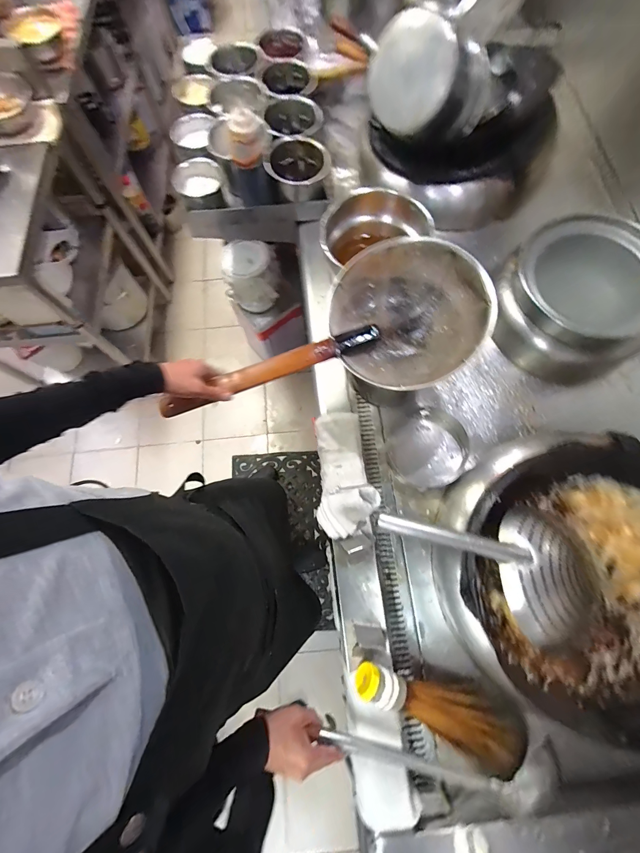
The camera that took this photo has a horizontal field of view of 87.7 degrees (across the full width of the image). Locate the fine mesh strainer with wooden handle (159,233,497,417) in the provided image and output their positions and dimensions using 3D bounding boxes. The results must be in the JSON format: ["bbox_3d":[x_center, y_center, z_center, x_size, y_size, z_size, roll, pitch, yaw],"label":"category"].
[{"bbox_3d":[0.018,-0.140,0.608,0.585,0.095,0.269,-26,75,-5],"label":"fine mesh strainer with wooden handle"}]

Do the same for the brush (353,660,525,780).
[{"bbox_3d":[0.211,0.499,0.585,0.320,0.109,0.105,24,76,-6],"label":"brush"}]

